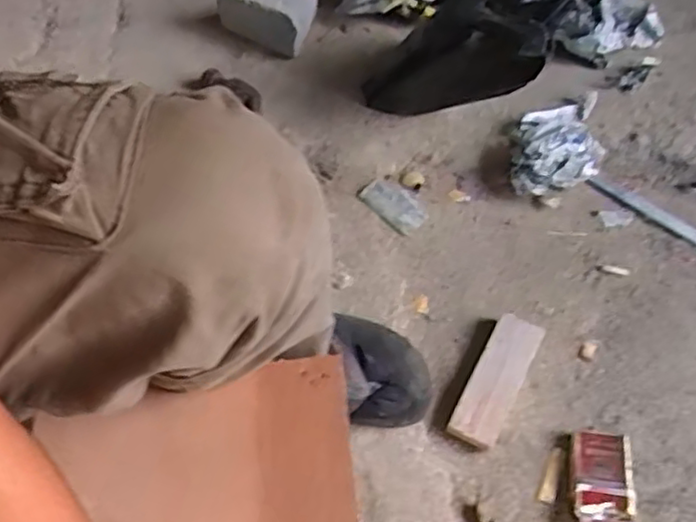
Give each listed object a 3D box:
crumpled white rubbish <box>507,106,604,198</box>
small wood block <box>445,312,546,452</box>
[{"bbox_3d":[0.277,-0.149,0.907,0.108,0.074,0.143,12,55,8],"label":"crumpled white rubbish"},{"bbox_3d":[0.160,0.122,0.732,0.052,0.031,0.156,24,58,18],"label":"small wood block"}]

